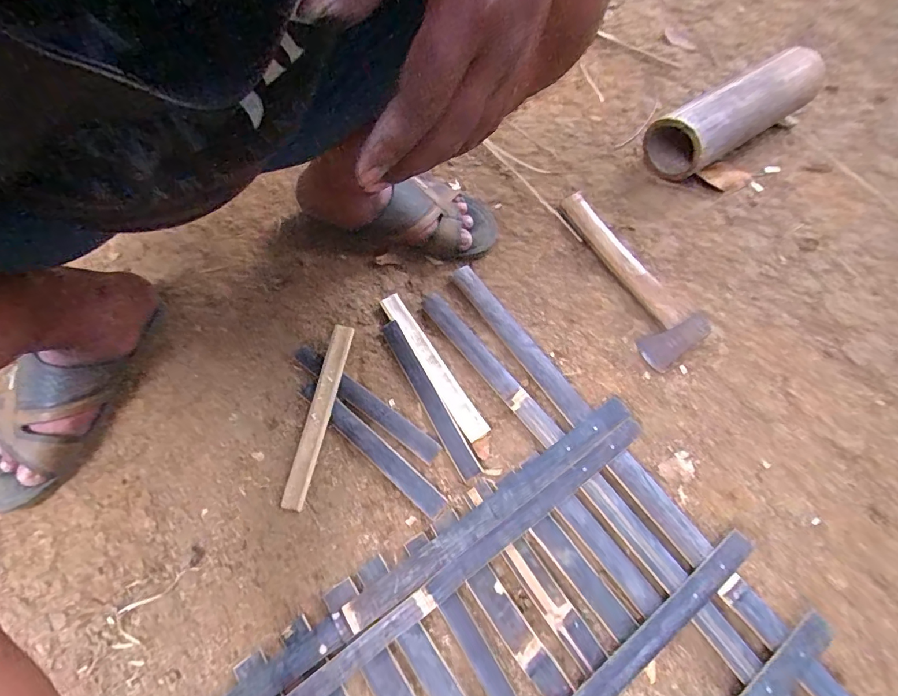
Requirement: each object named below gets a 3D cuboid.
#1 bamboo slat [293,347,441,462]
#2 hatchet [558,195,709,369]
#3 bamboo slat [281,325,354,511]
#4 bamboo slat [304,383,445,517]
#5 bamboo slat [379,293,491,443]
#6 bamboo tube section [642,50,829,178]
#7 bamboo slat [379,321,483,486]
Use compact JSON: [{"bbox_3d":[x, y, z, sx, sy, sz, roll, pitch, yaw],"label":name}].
[{"bbox_3d":[-0.102,0.064,0.538,0.213,0.005,0.028,35,68,14],"label":"bamboo slat"},{"bbox_3d":[0.253,-0.107,0.626,0.089,0.024,0.277,-17,66,-10],"label":"hatchet"},{"bbox_3d":[-0.148,0.074,0.520,0.025,0.008,0.212,12,72,1],"label":"bamboo slat"},{"bbox_3d":[-0.089,0.110,0.515,0.212,0.009,0.028,39,69,15],"label":"bamboo slat"},{"bbox_3d":[-0.022,0.019,0.559,0.027,0.013,0.215,-29,69,-15],"label":"bamboo slat"},{"bbox_3d":[0.463,-0.388,0.723,0.338,0.099,0.115,-33,70,-16],"label":"bamboo tube section"},{"bbox_3d":[-0.026,0.057,0.542,0.023,0.011,0.215,-26,68,-14],"label":"bamboo slat"}]

